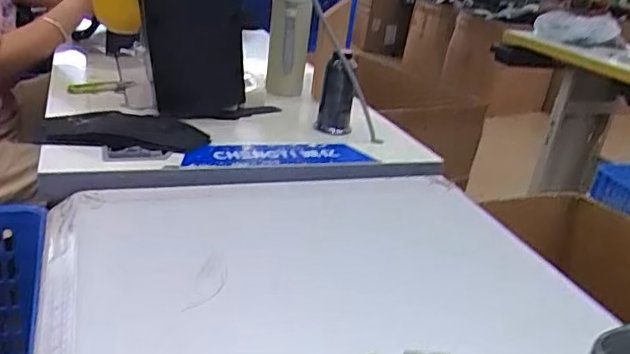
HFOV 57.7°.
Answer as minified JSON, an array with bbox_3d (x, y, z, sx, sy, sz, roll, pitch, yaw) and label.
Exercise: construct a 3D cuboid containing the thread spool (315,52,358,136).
[{"bbox_3d":[0.035,-0.131,0.896,0.053,0.117,0.051,9,23,2],"label":"thread spool"}]

